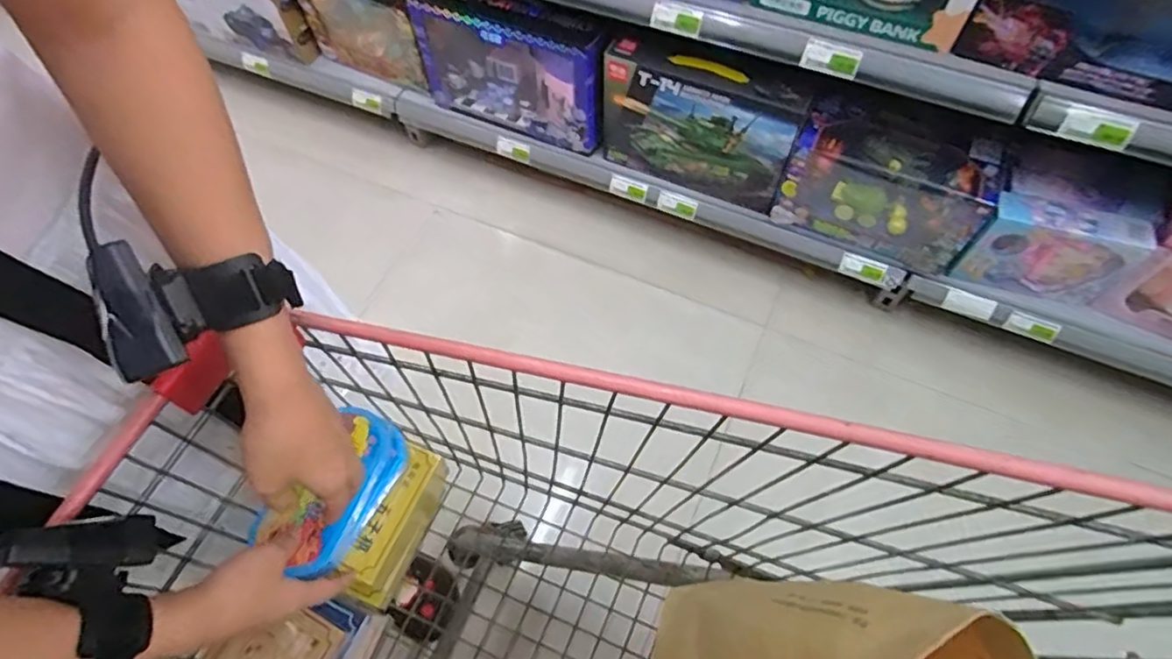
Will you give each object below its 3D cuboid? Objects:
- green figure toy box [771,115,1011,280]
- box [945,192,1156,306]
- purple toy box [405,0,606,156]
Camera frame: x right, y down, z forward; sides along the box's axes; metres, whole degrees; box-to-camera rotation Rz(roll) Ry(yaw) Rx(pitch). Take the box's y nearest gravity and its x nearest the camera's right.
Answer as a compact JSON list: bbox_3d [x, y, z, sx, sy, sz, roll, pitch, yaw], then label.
[{"bbox_3d":[0.527,-0.249,1.089,0.327,0.212,0.125,24,65,15],"label":"green figure toy box"},{"bbox_3d":[0.782,-0.129,1.044,0.241,0.183,0.066,17,63,12],"label":"box"},{"bbox_3d":[-0.151,-0.541,1.242,0.419,0.264,0.095,23,65,14],"label":"purple toy box"}]

